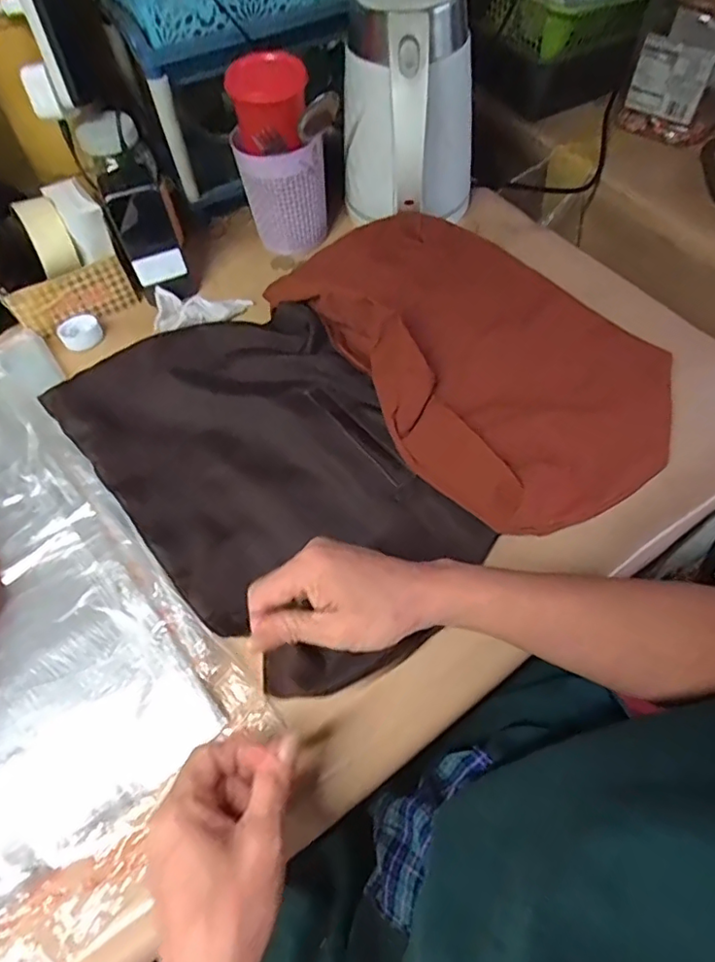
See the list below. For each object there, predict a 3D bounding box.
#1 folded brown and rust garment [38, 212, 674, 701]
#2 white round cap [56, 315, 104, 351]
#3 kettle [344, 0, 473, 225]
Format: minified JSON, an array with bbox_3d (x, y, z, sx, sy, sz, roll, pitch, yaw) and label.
[{"bbox_3d":[0.014,-0.078,0.504,0.467,0.072,0.387,-32,62,-15],"label":"folded brown and rust garment"},{"bbox_3d":[-0.298,-0.160,0.607,0.043,0.020,0.043,-1,58,2],"label":"white round cap"},{"bbox_3d":[0.056,-0.369,0.588,0.143,0.206,0.155,0,58,3],"label":"kettle"}]

